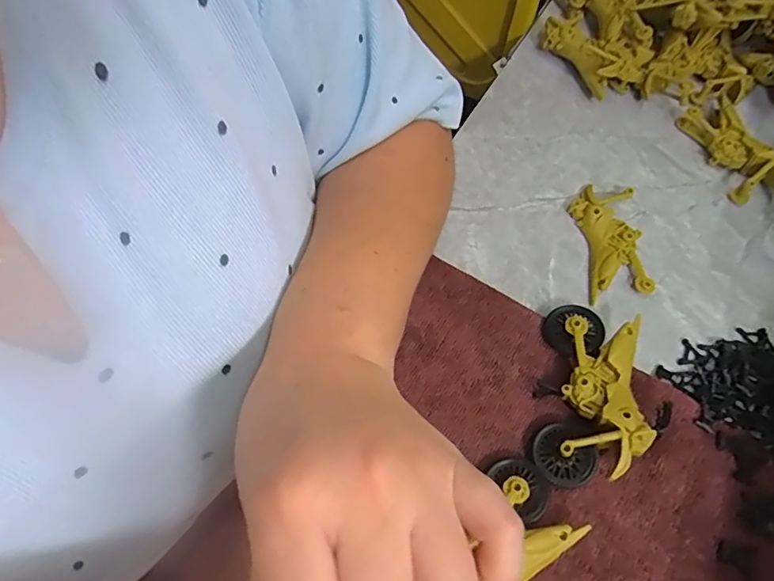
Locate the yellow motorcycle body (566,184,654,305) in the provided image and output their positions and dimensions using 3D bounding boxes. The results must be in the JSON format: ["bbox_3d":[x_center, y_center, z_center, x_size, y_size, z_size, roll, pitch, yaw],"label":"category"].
[{"bbox_3d":[0.169,-0.038,0.401,0.049,0.014,0.098,3,62,-1],"label":"yellow motorcycle body"}]

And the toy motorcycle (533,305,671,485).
[{"bbox_3d":[0.132,0.062,0.329,0.065,0.032,0.116,13,62,4],"label":"toy motorcycle"}]

